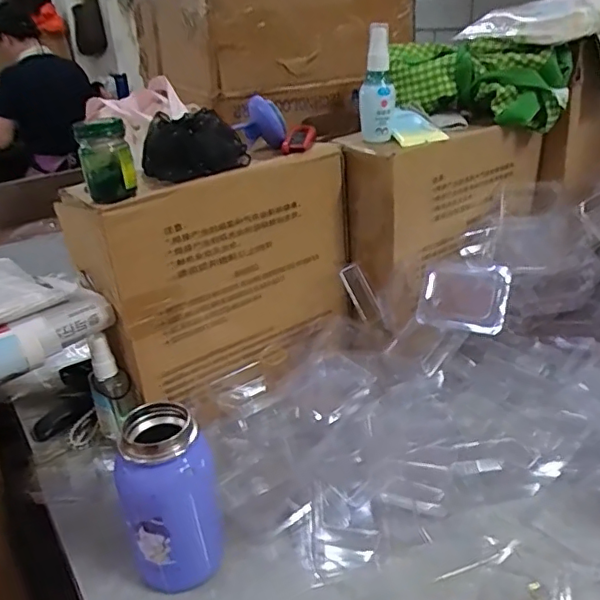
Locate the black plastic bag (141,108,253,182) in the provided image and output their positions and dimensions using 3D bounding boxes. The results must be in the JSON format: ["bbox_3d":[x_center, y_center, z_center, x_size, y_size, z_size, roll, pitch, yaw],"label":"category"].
[{"bbox_3d":[-0.106,-0.156,0.573,0.085,0.057,0.080,-24,33,-35],"label":"black plastic bag"}]

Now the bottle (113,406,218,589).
[{"bbox_3d":[-0.100,0.154,0.442,0.068,0.133,0.058,-10,28,-15],"label":"bottle"}]

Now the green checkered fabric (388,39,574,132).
[{"bbox_3d":[0.212,-0.266,0.701,0.218,0.087,0.071,8,29,22],"label":"green checkered fabric"}]

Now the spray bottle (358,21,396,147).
[{"bbox_3d":[0.083,-0.232,0.618,0.039,0.119,0.031,1,27,9],"label":"spray bottle"}]

